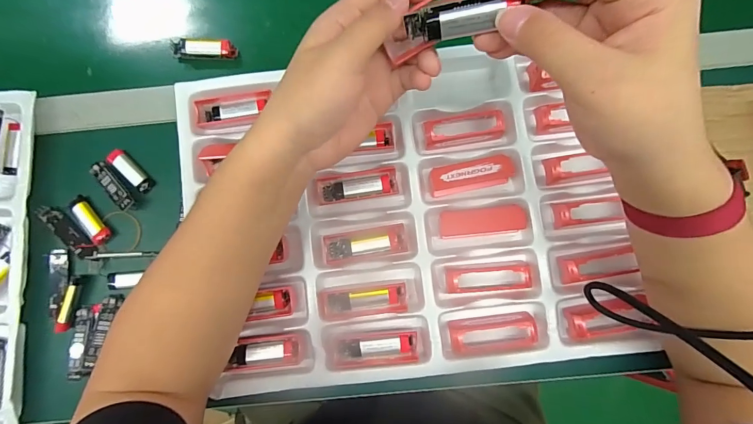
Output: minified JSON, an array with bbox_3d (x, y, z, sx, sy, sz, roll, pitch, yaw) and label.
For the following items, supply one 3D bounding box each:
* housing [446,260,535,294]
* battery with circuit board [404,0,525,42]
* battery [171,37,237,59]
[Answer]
[{"bbox_3d":[0.108,0.064,0.369,0.078,0.022,0.026,-8,84,13],"label":"housing"},{"bbox_3d":[0.045,-0.114,0.223,0.058,0.011,0.020,-2,84,21],"label":"battery with circuit board"},{"bbox_3d":[-0.188,-0.180,0.417,0.070,0.022,0.021,5,84,1],"label":"battery"}]

